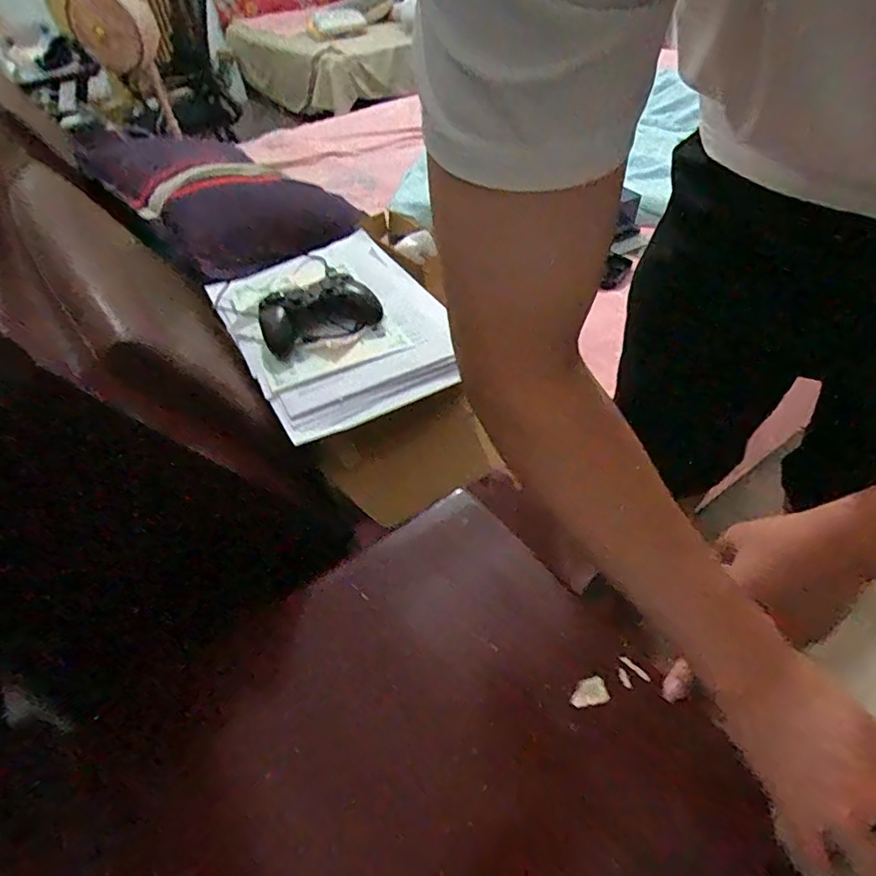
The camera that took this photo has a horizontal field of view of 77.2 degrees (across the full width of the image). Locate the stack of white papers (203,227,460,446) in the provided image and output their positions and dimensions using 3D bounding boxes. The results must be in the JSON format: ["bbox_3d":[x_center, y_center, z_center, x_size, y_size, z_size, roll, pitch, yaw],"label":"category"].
[{"bbox_3d":[-0.141,-0.162,0.733,0.251,0.026,0.376,-26,54,-19],"label":"stack of white papers"}]

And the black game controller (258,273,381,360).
[{"bbox_3d":[-0.153,-0.162,0.705,0.153,0.055,0.082,-24,46,-17],"label":"black game controller"}]

